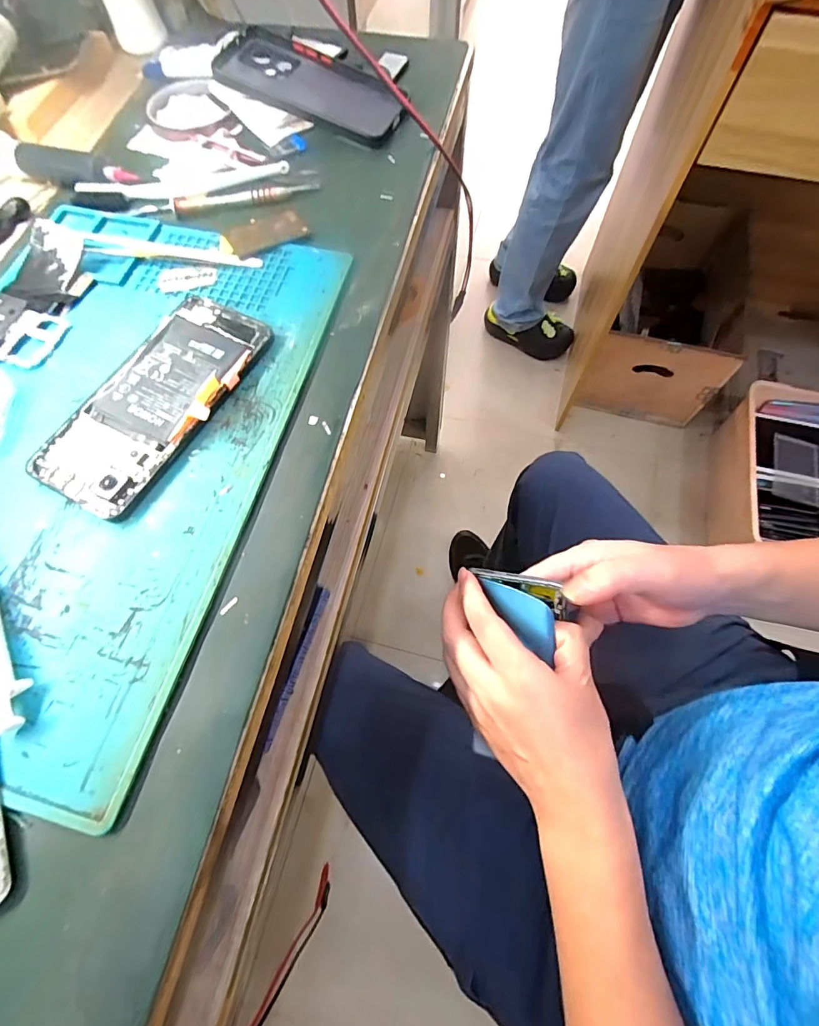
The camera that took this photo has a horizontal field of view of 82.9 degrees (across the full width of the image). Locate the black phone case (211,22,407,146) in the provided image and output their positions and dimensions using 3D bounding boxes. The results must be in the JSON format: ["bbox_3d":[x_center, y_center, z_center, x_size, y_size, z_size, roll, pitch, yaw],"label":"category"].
[{"bbox_3d":[-0.083,-0.386,0.419,0.170,0.013,0.090,24,68,2],"label":"black phone case"}]

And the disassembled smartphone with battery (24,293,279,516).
[{"bbox_3d":[-0.158,-0.074,0.292,0.072,0.014,0.158,26,69,11],"label":"disassembled smartphone with battery"}]

